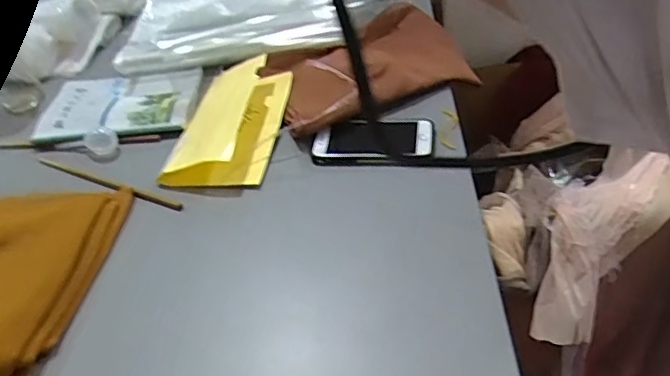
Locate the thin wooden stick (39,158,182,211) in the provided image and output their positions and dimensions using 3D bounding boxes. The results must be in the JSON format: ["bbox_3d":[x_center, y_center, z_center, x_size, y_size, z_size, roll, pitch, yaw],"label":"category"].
[{"bbox_3d":[-0.272,-0.007,0.672,0.224,0.013,0.012,15,49,24],"label":"thin wooden stick"}]

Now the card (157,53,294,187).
[{"bbox_3d":[-0.128,-0.084,0.706,0.126,0.047,0.202,2,45,13],"label":"card"}]

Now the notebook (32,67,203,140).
[{"bbox_3d":[-0.290,-0.113,0.770,0.204,0.020,0.134,-4,44,7],"label":"notebook"}]

